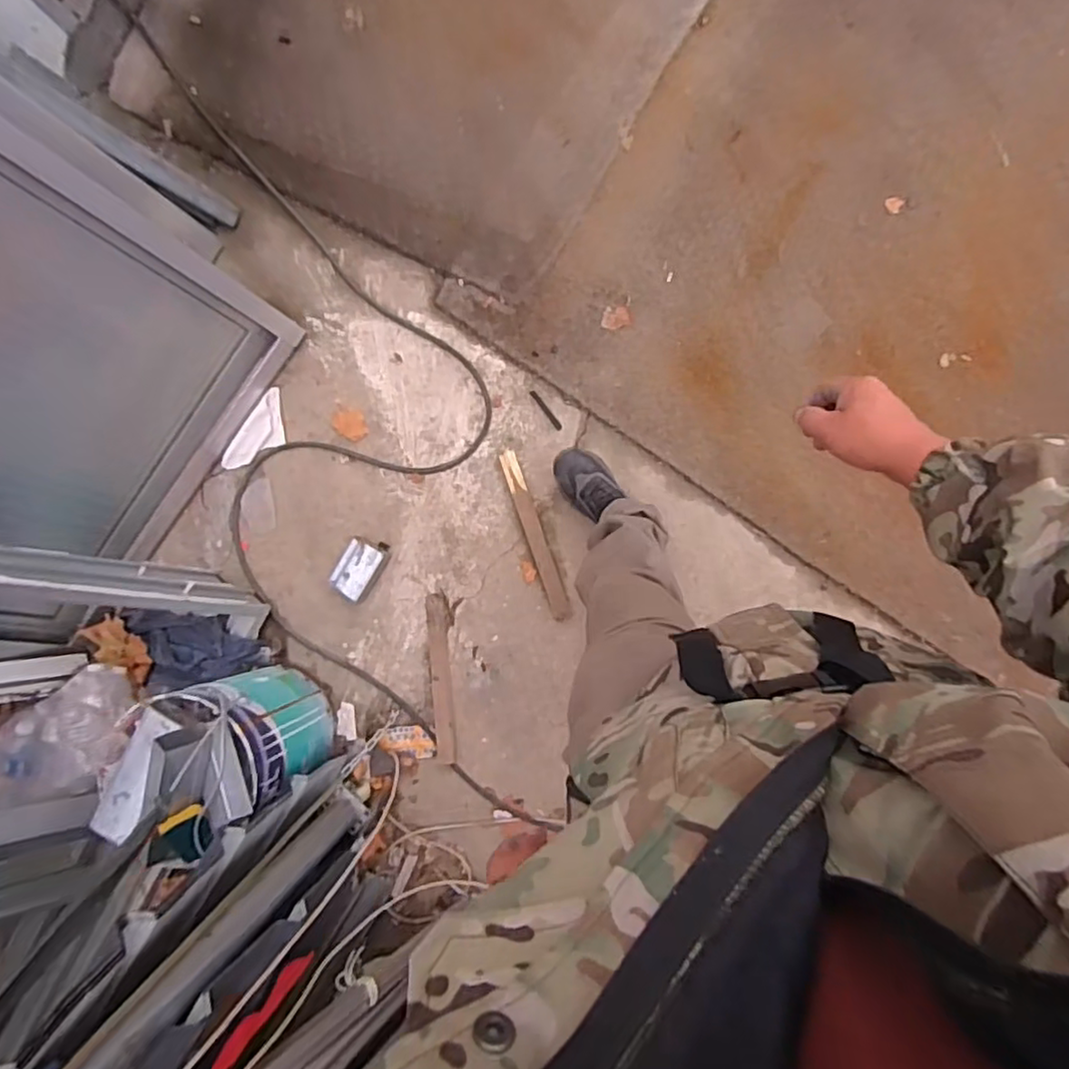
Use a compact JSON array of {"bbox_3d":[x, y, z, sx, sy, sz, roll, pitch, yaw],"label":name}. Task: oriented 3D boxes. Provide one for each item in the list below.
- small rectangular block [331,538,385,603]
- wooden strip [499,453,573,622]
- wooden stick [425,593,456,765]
[{"bbox_3d":[-0.392,0.078,1.427,0.088,0.039,0.126,31,95,4],"label":"small rectangular block"},{"bbox_3d":[0.001,0.002,1.394,0.043,0.017,0.372,-19,90,6],"label":"wooden strip"},{"bbox_3d":[-0.205,0.317,1.429,0.047,0.023,0.365,-4,92,6],"label":"wooden stick"}]

